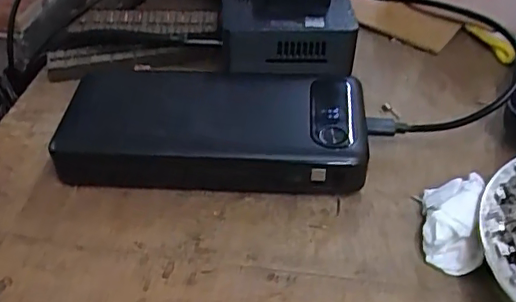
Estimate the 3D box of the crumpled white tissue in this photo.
[{"bbox_3d":[0.085,0.031,0.254,0.024,0.022,0.041,7,43,8],"label":"crumpled white tissue"}]

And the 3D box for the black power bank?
[{"bbox_3d":[-0.029,-0.017,0.301,0.164,0.025,0.080,5,42,5],"label":"black power bank"}]

